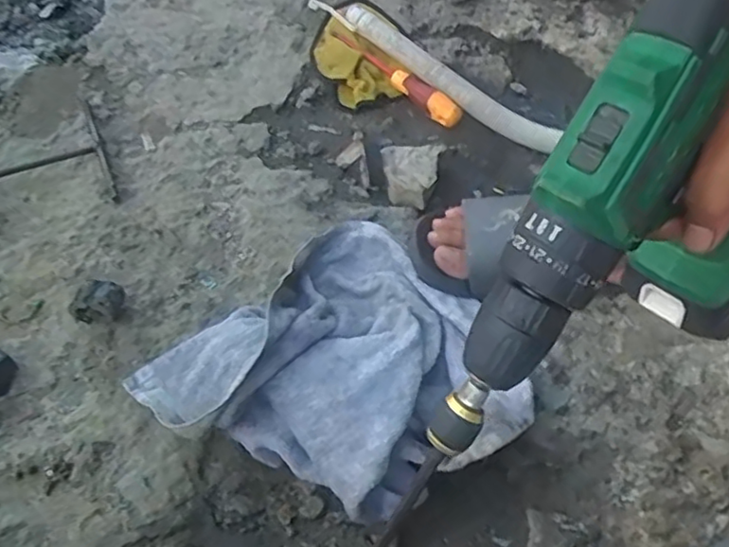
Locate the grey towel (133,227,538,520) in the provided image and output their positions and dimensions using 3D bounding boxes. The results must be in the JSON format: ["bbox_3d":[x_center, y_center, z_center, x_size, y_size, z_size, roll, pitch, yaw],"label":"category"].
[{"bbox_3d":[-0.028,0.084,0.562,0.285,0.090,0.266,-31,61,-23],"label":"grey towel"}]

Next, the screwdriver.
[{"bbox_3d":[0.037,-0.265,0.868,0.221,0.034,0.030,35,59,21],"label":"screwdriver"}]

